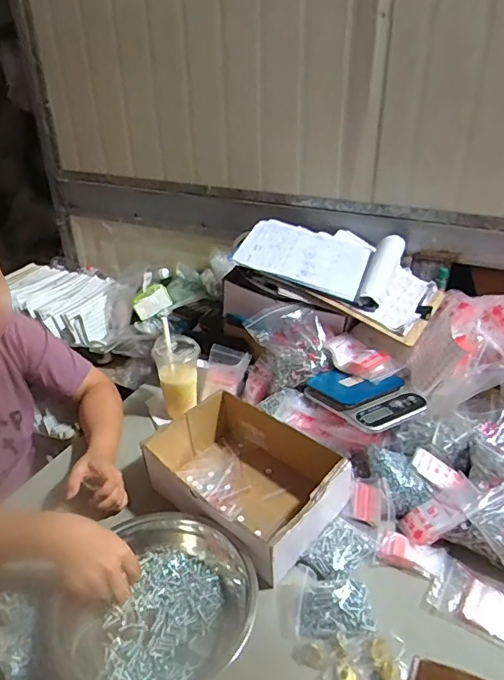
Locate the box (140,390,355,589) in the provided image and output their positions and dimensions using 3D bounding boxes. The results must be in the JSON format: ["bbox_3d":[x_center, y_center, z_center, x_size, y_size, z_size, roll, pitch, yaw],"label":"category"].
[{"bbox_3d":[-0.013,0.220,0.827,0.297,0.095,0.227,22,37,35],"label":"box"}]

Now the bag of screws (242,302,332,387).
[{"bbox_3d":[0.085,-0.001,1.016,0.143,0.047,0.172,-31,75,-5],"label":"bag of screws"}]

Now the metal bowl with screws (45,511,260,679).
[{"bbox_3d":[-0.133,0.349,0.663,0.231,0.081,0.240,-1,30,1],"label":"metal bowl with screws"}]

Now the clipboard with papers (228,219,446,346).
[{"bbox_3d":[0.196,-0.169,1.092,0.431,0.057,0.269,26,45,15],"label":"clipboard with papers"}]

